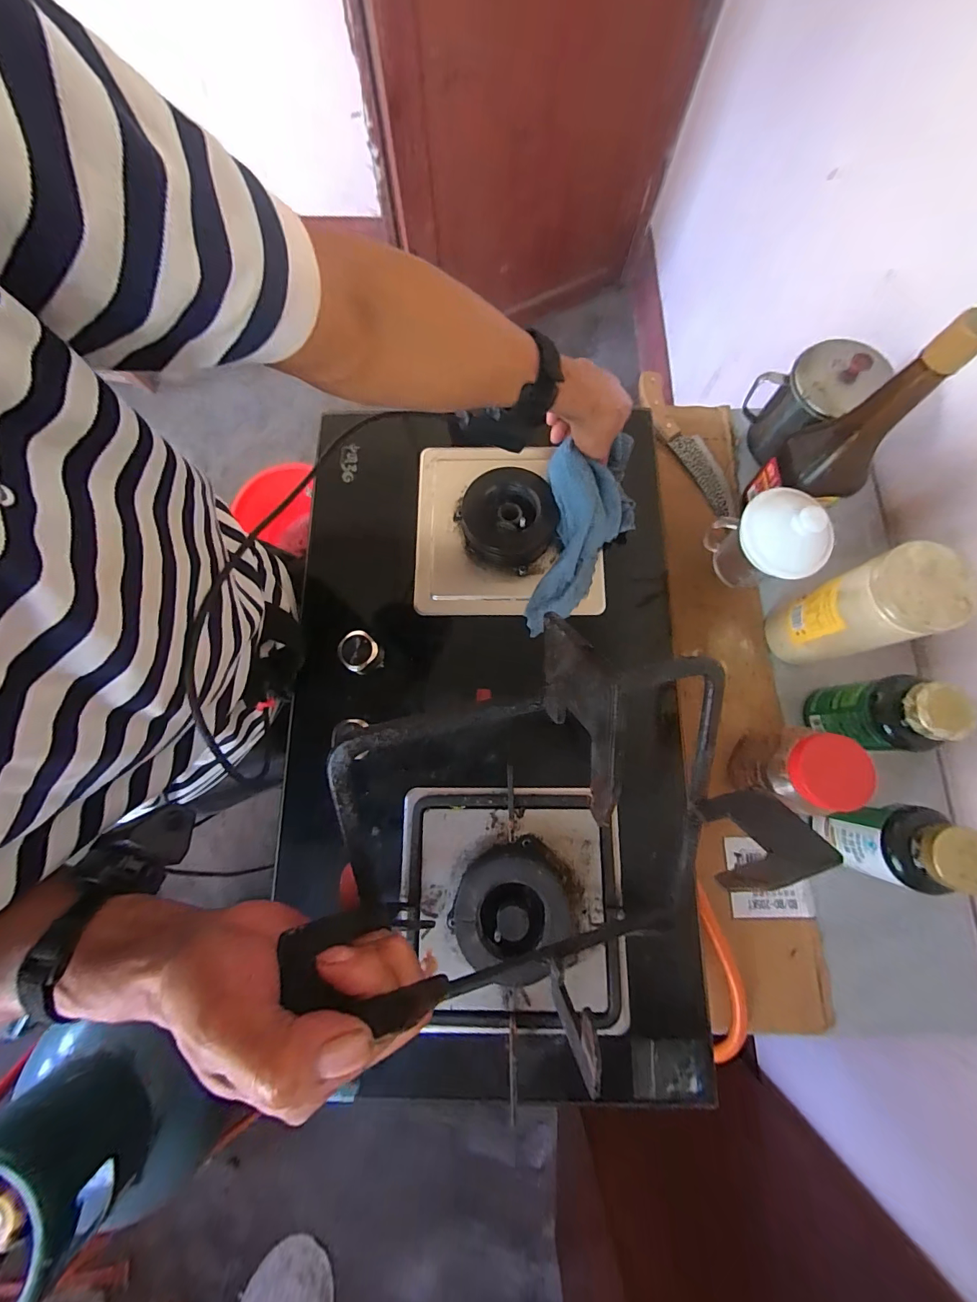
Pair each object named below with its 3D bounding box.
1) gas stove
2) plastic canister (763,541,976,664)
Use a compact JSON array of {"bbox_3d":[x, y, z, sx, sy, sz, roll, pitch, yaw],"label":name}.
[{"bbox_3d":[0.004,0.061,0.449,0.419,0.079,0.683,0,78,-1],"label":"gas stove"},{"bbox_3d":[0.394,-0.039,0.464,0.076,0.180,0.079,0,78,-1],"label":"plastic canister"}]

